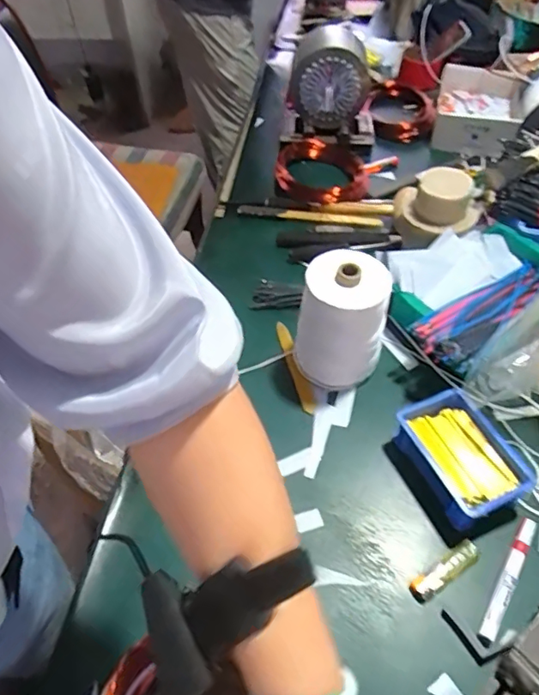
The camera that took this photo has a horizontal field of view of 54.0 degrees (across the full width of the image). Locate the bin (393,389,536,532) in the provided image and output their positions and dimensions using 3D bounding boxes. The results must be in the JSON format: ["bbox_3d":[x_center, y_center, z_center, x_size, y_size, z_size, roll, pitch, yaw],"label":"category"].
[{"bbox_3d":[0.233,0.134,0.649,0.104,0.054,0.150,-19,53,-14],"label":"bin"}]

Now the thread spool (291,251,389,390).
[{"bbox_3d":[0.096,-0.031,0.712,0.104,0.180,0.099,0,50,1],"label":"thread spool"}]

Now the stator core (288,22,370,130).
[{"bbox_3d":[0.122,-0.549,1.075,0.159,0.147,0.127,6,51,6],"label":"stator core"}]

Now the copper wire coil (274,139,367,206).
[{"bbox_3d":[0.102,-0.349,1.040,0.173,0.048,0.173,0,50,1],"label":"copper wire coil"}]

